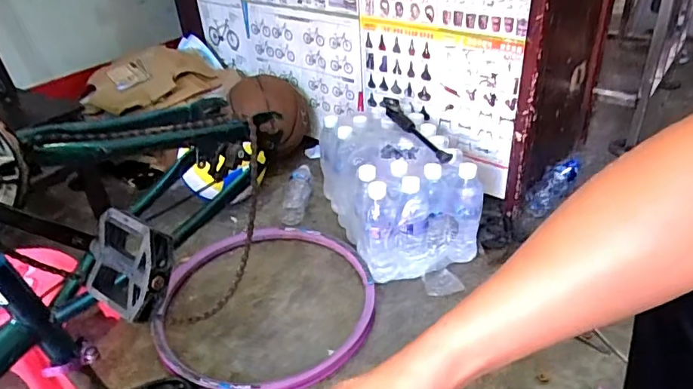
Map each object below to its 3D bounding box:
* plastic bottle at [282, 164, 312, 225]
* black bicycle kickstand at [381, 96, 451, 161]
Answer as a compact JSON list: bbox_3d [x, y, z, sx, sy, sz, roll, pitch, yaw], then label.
[{"bbox_3d":[-0.121,-0.007,1.264,0.062,0.052,0.202,0,34,6],"label":"plastic bottle"},{"bbox_3d":[0.135,-0.156,1.103,0.041,0.033,0.328,-12,35,-12],"label":"black bicycle kickstand"}]

